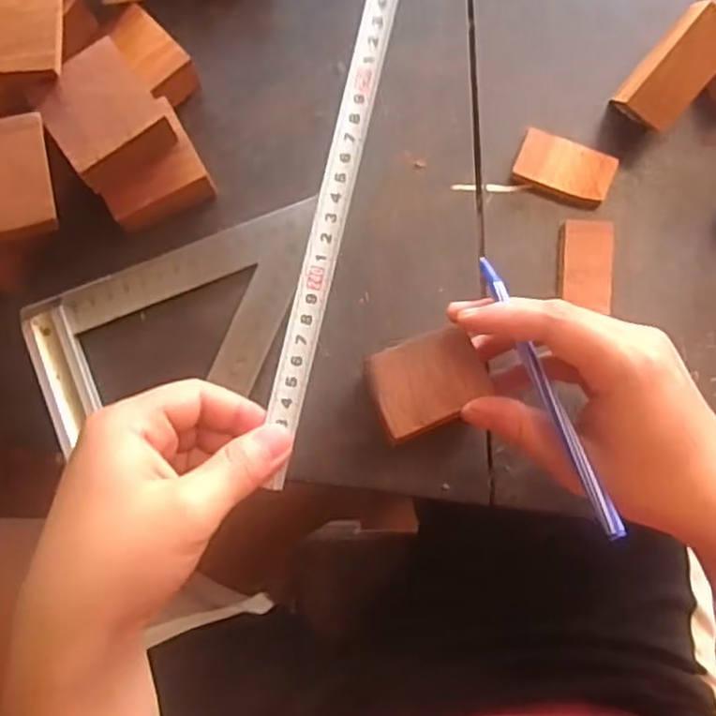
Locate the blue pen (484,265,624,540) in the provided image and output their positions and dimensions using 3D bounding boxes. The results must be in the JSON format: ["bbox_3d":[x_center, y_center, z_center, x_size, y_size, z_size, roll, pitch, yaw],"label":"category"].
[{"bbox_3d":[0.085,0.014,0.329,0.008,0.004,0.138,-20,71,-3],"label":"blue pen"}]

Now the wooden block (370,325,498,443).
[{"bbox_3d":[0.034,0.011,0.356,0.055,0.008,0.043,-23,80,-3],"label":"wooden block"}]

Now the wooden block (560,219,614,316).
[{"bbox_3d":[0.129,-0.052,0.413,0.029,0.009,0.050,3,80,2],"label":"wooden block"}]

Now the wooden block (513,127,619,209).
[{"bbox_3d":[0.119,-0.109,0.423,0.054,0.012,0.031,23,81,5],"label":"wooden block"}]

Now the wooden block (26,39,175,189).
[{"bbox_3d":[-0.137,-0.131,0.393,0.054,0.024,0.060,-36,82,-4],"label":"wooden block"}]

